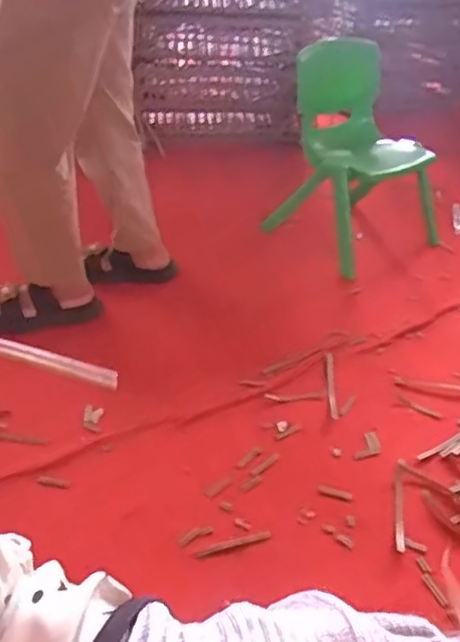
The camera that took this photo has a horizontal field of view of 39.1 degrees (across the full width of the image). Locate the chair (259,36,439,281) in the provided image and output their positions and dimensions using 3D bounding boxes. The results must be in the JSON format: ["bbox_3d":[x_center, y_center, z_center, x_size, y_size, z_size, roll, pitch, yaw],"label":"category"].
[{"bbox_3d":[0.387,-0.483,1.816,0.448,0.510,0.360,-21,40,-29],"label":"chair"}]

